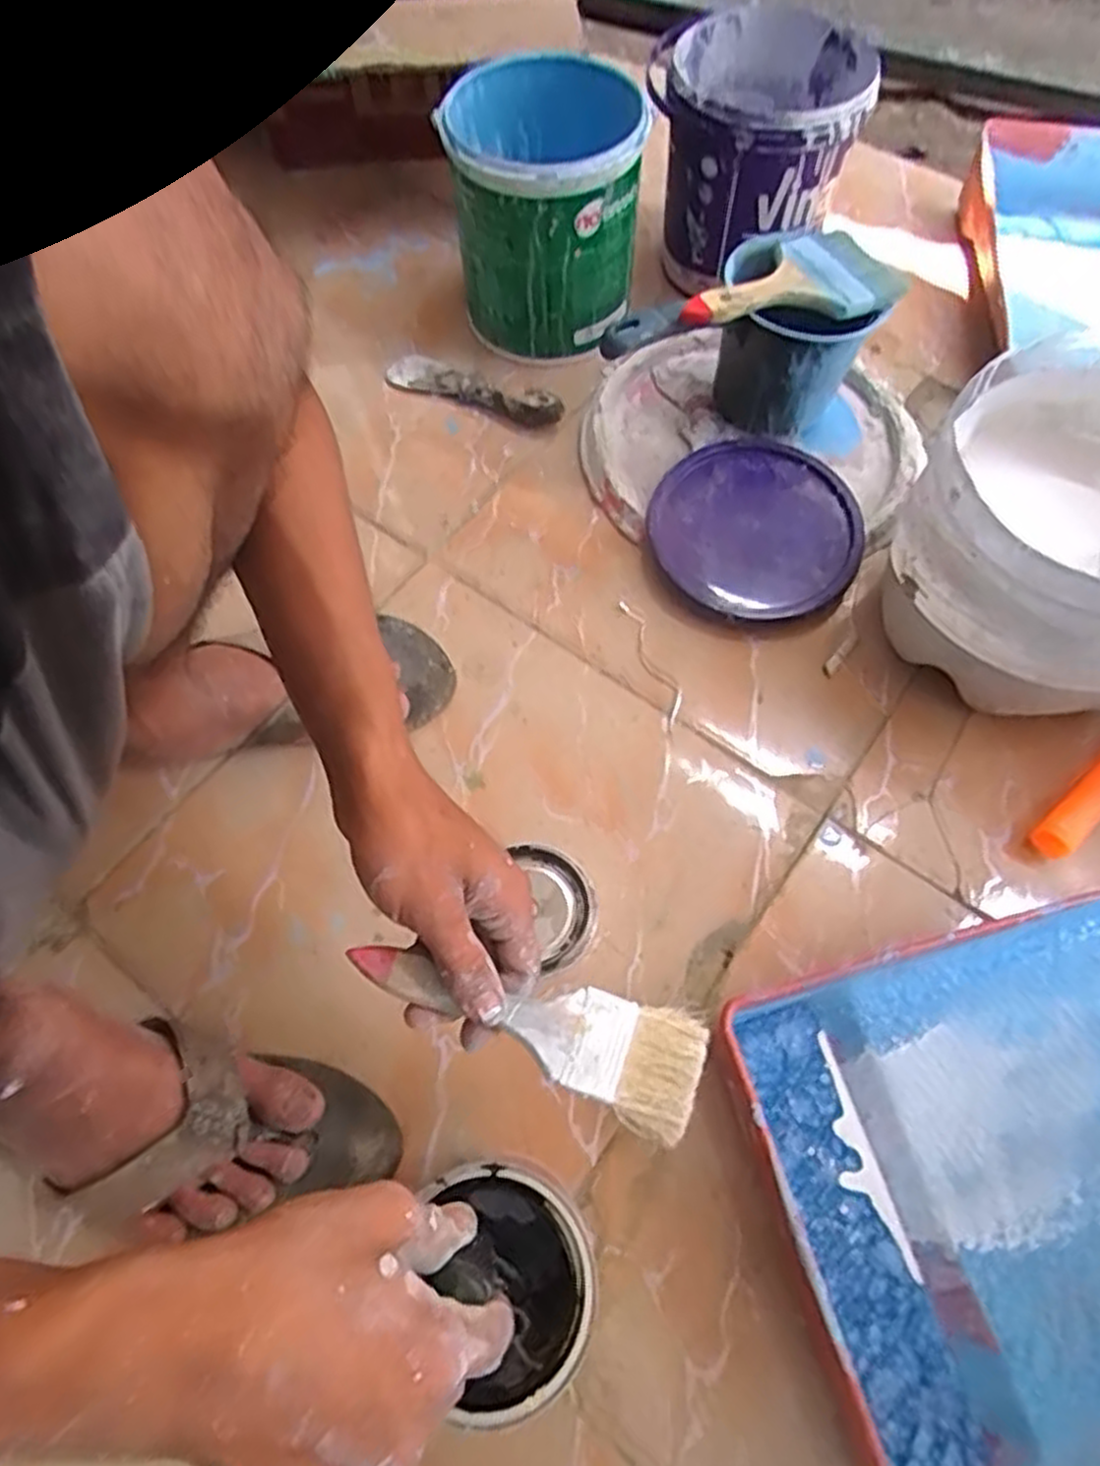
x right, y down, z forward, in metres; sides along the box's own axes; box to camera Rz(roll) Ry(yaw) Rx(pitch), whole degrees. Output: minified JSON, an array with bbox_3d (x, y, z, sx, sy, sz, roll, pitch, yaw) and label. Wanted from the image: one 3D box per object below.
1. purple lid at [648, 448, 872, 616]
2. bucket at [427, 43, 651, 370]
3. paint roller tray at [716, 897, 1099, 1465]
[{"bbox_3d":[0.181,-0.180,0.690,0.166,0.017,0.173,-1,70,2],"label":"purple lid"},{"bbox_3d":[-0.008,-0.494,0.753,0.172,0.181,0.186,0,64,0],"label":"bucket"},{"bbox_3d":[0.300,0.256,0.461,0.352,0.076,0.276,-13,65,-6],"label":"paint roller tray"}]

